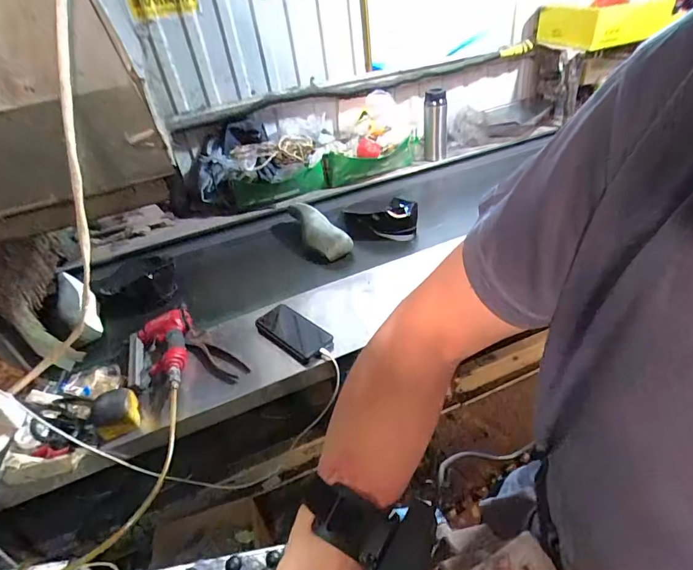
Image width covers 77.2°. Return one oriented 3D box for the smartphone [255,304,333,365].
[{"bbox_3d":[-0.122,0.101,0.964,0.187,0.018,0.093,26,49,35],"label":"smartphone"}]

